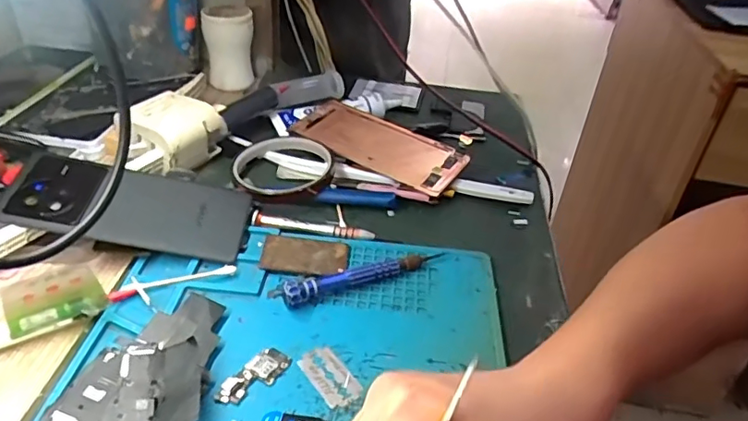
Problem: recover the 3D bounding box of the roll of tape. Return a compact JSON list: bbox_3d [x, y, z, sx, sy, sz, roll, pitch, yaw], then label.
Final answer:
[{"bbox_3d":[-0.077,-0.035,0.474,0.084,0.018,0.084,4,36,-3],"label":"roll of tape"}]

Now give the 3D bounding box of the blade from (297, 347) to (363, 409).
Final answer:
[{"bbox_3d":[-0.025,0.094,0.318,0.023,0.004,0.040,-21,44,-33],"label":"blade"}]

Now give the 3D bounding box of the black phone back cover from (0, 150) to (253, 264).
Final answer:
[{"bbox_3d":[-0.175,-0.004,0.400,0.162,0.012,0.070,12,44,-10],"label":"black phone back cover"}]

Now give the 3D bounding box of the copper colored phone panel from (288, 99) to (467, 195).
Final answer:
[{"bbox_3d":[0.005,-0.062,0.510,0.158,0.007,0.070,27,47,23],"label":"copper colored phone panel"}]

